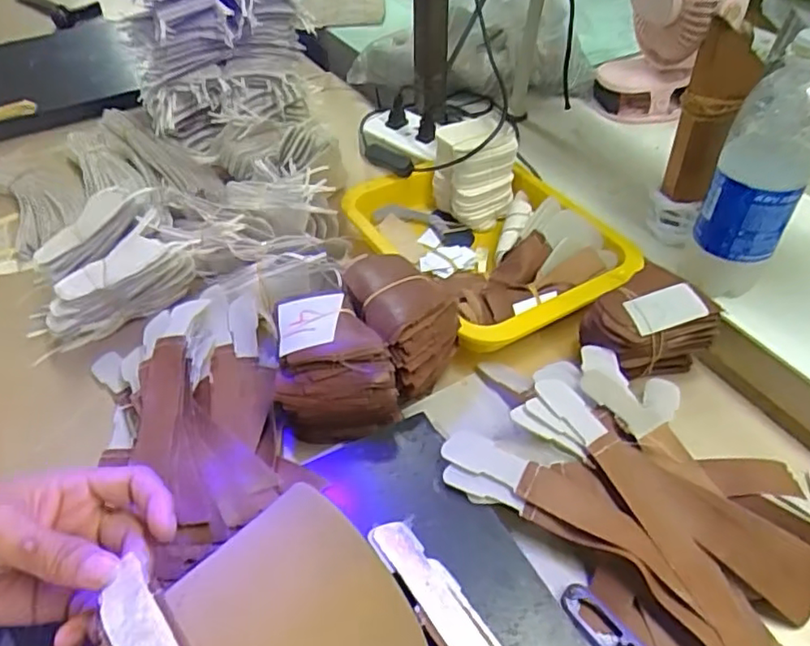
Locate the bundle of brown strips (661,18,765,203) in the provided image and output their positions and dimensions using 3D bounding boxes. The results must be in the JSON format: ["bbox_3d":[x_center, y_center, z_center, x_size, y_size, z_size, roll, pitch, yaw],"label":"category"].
[{"bbox_3d":[0.245,-0.163,0.493,0.046,0.145,0.015,8,47,10],"label":"bundle of brown strips"}]

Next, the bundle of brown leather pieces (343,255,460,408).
[{"bbox_3d":[-0.003,0.003,0.485,0.066,0.079,0.105,-25,50,-20],"label":"bundle of brown leather pieces"}]

